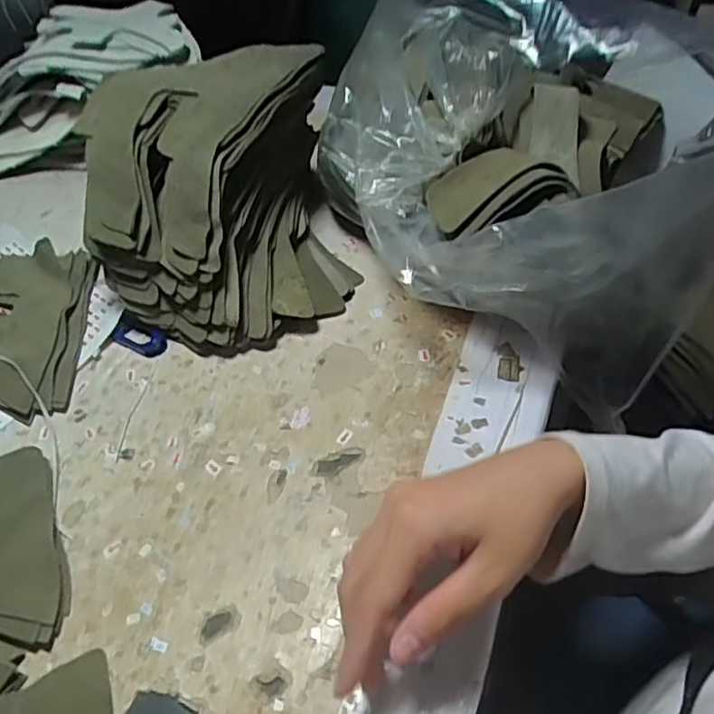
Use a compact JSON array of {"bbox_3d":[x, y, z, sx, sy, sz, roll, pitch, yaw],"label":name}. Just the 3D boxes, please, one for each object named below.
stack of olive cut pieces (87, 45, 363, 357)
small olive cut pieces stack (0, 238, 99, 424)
[{"bbox_3d":[-0.099,-0.107,0.467,0.169,0.142,0.157,-13,50,-6],"label":"stack of olive cut pieces"},{"bbox_3d":[-0.272,-0.040,0.505,0.202,0.030,0.131,23,55,23],"label":"small olive cut pieces stack"}]

